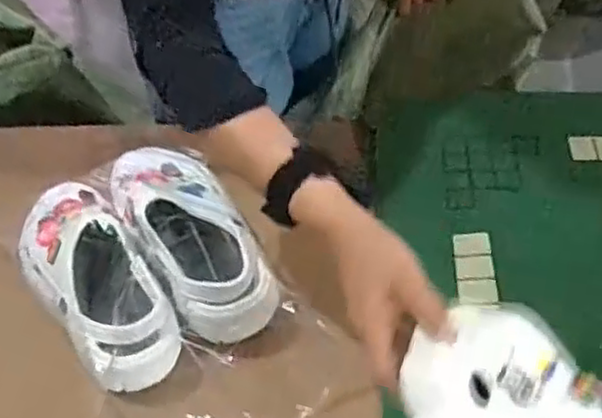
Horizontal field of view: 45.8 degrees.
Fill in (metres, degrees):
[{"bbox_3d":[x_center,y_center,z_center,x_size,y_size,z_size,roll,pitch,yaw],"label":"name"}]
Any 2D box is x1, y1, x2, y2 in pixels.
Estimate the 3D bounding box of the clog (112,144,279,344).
[{"bbox_3d":[-0.114,0.016,0.723,0.098,0.066,0.240,-27,66,-17],"label":"clog"}]

